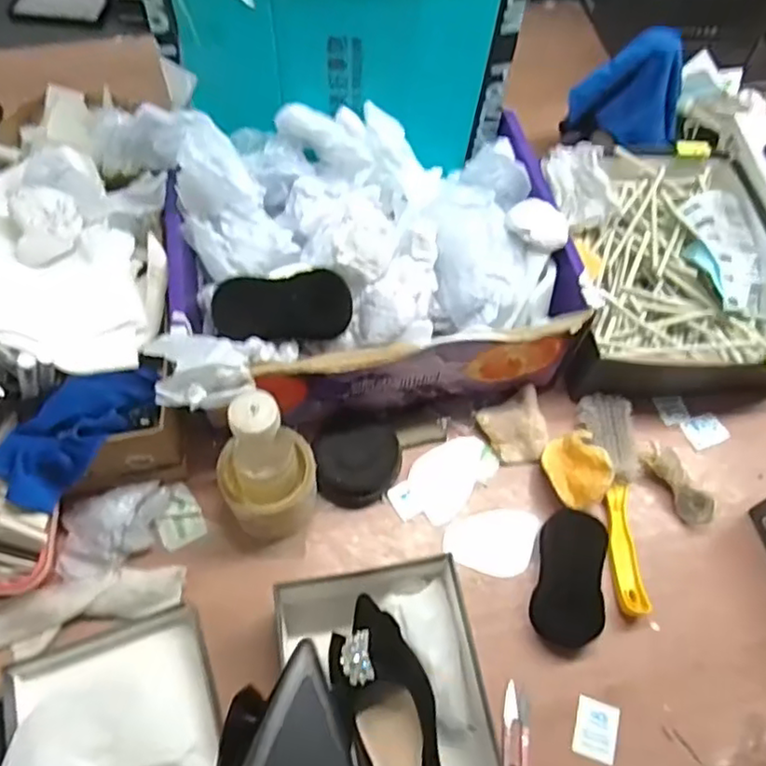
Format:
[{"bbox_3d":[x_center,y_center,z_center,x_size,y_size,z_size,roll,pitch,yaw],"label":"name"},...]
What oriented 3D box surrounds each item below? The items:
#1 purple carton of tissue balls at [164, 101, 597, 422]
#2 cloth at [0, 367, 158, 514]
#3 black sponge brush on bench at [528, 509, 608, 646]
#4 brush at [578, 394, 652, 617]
[{"bbox_3d":[-0.014,-0.124,0.684,0.392,0.175,0.295,-7,62,-6],"label":"purple carton of tissue balls"},{"bbox_3d":[-0.279,0.040,0.587,0.081,0.038,0.159,28,64,12],"label":"cloth"},{"bbox_3d":[0.181,0.190,0.621,0.066,0.036,0.129,13,62,4],"label":"black sponge brush on bench"},{"bbox_3d":[0.244,0.119,0.663,0.047,0.037,0.225,0,61,-3],"label":"brush"}]

